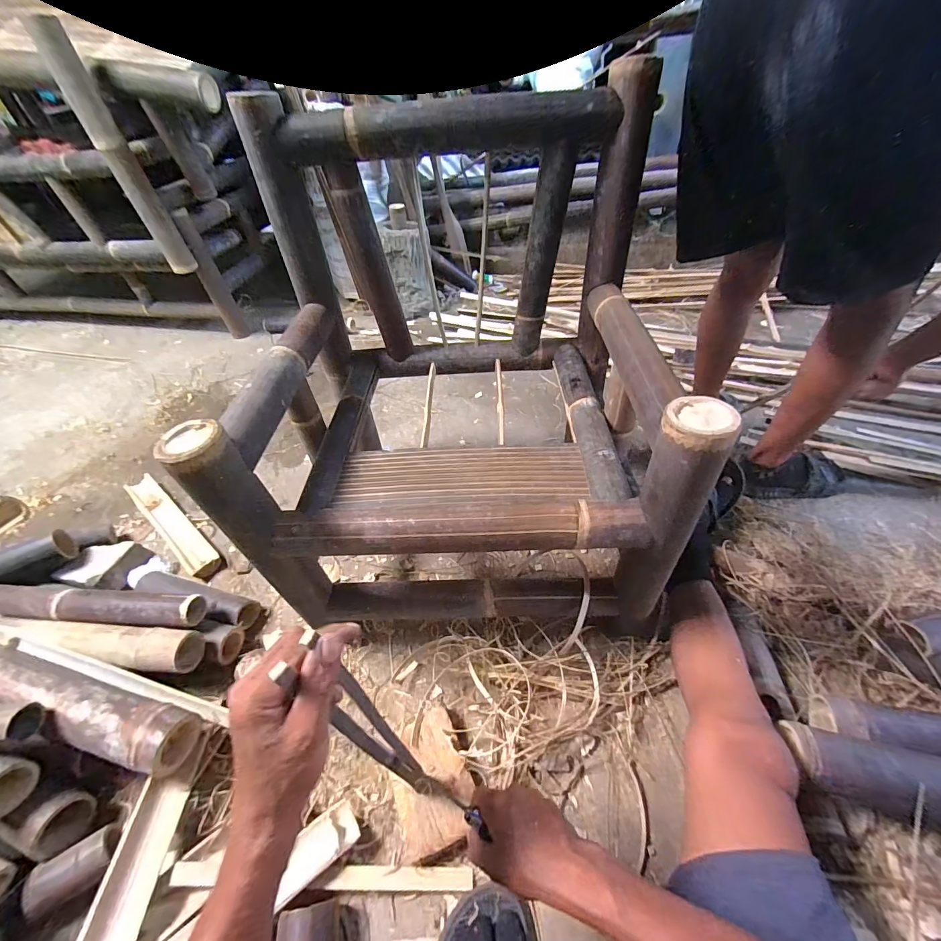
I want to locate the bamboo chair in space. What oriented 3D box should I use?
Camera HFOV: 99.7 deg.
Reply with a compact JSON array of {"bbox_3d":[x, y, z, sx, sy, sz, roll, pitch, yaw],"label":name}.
[{"bbox_3d":[-0.022,-0.159,0.638,0.612,0.613,0.535,-3,45,4],"label":"bamboo chair"}]

